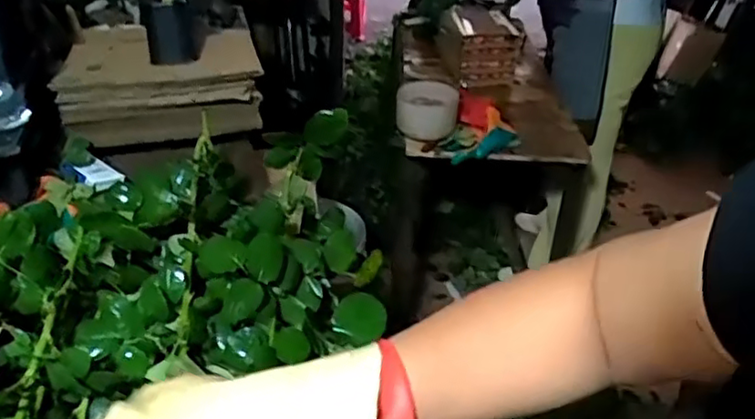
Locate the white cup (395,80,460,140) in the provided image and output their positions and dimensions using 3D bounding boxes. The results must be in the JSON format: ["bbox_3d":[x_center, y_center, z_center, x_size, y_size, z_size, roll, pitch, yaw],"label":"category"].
[{"bbox_3d":[0.104,-0.216,1.403,0.133,0.075,0.127,4,36,1],"label":"white cup"}]

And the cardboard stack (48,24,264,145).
[{"bbox_3d":[-0.380,-0.231,1.166,0.345,0.092,0.285,-2,36,-7],"label":"cardboard stack"}]

